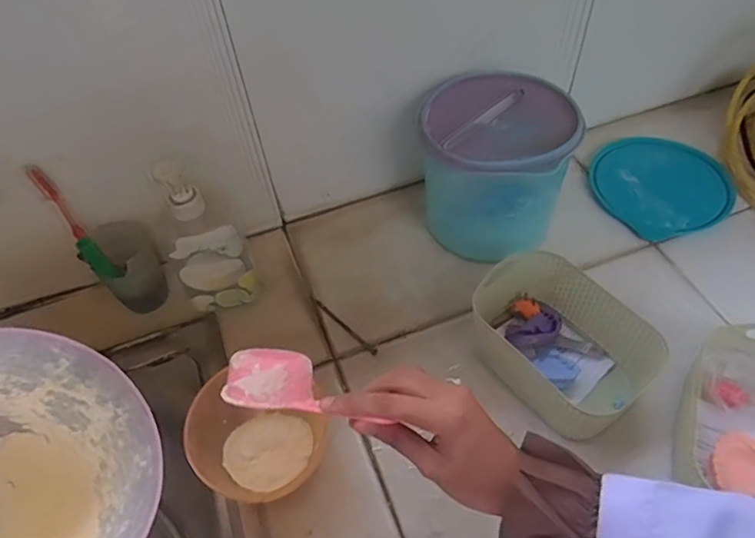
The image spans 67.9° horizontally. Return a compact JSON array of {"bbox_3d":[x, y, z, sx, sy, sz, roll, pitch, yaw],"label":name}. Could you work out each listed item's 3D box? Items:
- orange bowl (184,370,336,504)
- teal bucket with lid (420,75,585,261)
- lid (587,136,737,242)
[{"bbox_3d":[-0.105,0.148,0.511,0.113,0.079,0.111,-2,53,2],"label":"orange bowl"},{"bbox_3d":[0.128,-0.107,0.632,0.149,0.157,0.140,-2,53,2],"label":"teal bucket with lid"},{"bbox_3d":[0.360,-0.111,0.713,0.164,0.013,0.160,-2,53,2],"label":"lid"}]

